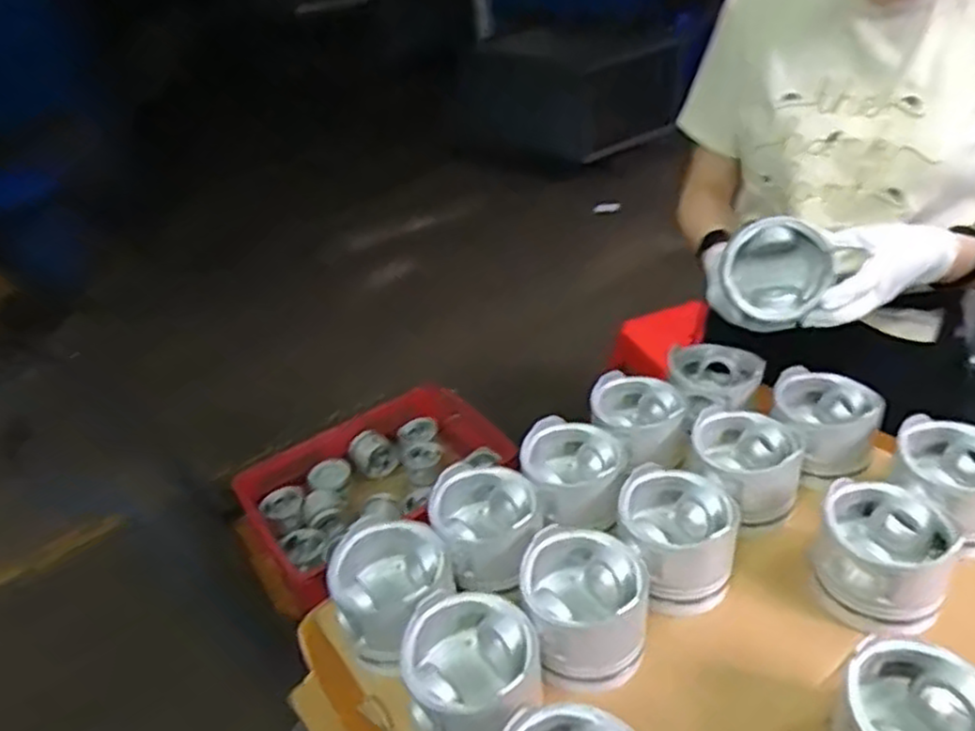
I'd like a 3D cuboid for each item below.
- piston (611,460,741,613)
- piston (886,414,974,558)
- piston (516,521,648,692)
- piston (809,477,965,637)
[{"bbox_3d":[0.171,0.155,0.670,0.103,0.071,0.108,-4,34,5],"label":"piston"},{"bbox_3d":[0.437,0.111,0.695,0.091,0.076,0.110,-21,36,-20],"label":"piston"},{"bbox_3d":[0.079,0.197,0.618,0.104,0.074,0.116,-7,34,0],"label":"piston"},{"bbox_3d":[0.340,0.164,0.636,0.104,0.075,0.104,13,38,27],"label":"piston"}]

